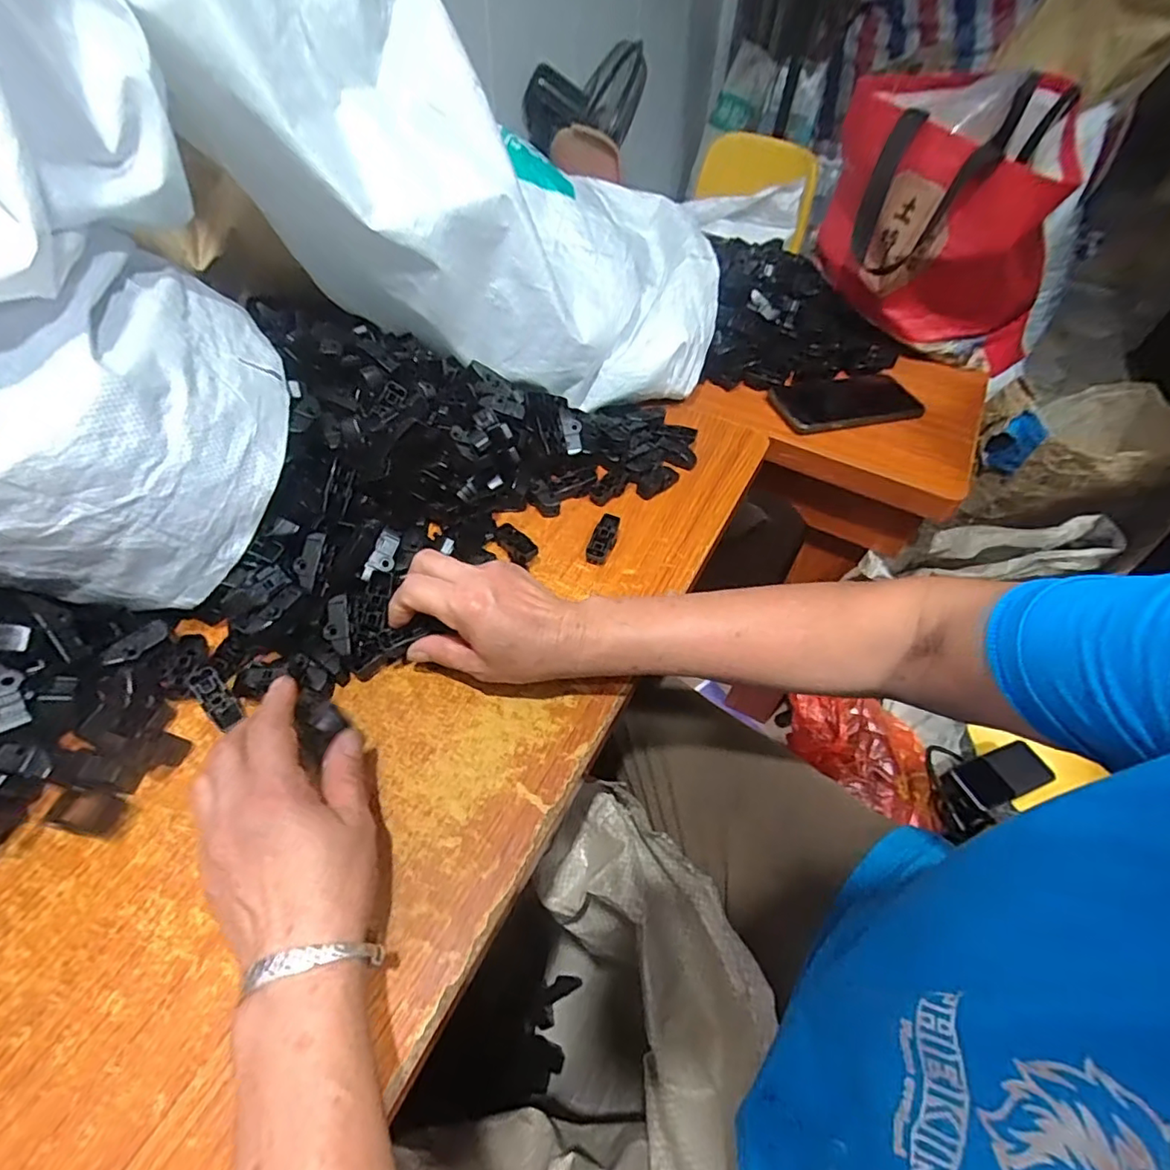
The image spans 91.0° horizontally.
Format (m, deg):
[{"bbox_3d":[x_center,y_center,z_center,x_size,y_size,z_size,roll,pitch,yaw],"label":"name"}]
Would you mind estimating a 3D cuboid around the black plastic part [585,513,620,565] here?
[{"bbox_3d":[0.016,-0.040,0.498,0.019,0.018,0.049,21,66,12],"label":"black plastic part"}]

